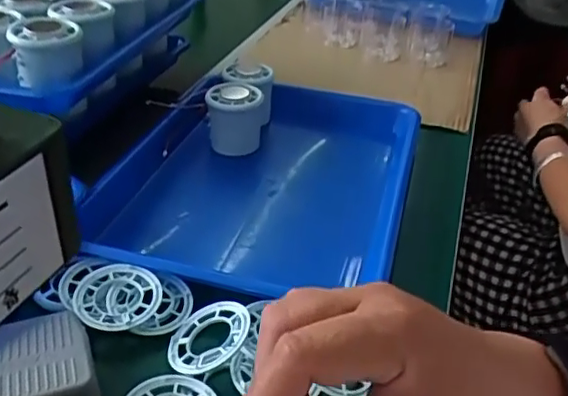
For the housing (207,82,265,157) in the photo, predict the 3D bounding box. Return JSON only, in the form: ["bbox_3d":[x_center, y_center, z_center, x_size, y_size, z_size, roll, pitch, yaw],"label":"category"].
[{"bbox_3d":[-0.048,-0.077,0.576,0.051,0.060,0.048,3,34,-2],"label":"housing"}]

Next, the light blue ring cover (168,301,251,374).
[{"bbox_3d":[-0.049,0.090,0.381,0.052,0.008,0.054,-10,36,23],"label":"light blue ring cover"}]

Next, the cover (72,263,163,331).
[{"bbox_3d":[-0.111,0.067,0.396,0.056,0.013,0.052,-3,35,-10],"label":"cover"}]

